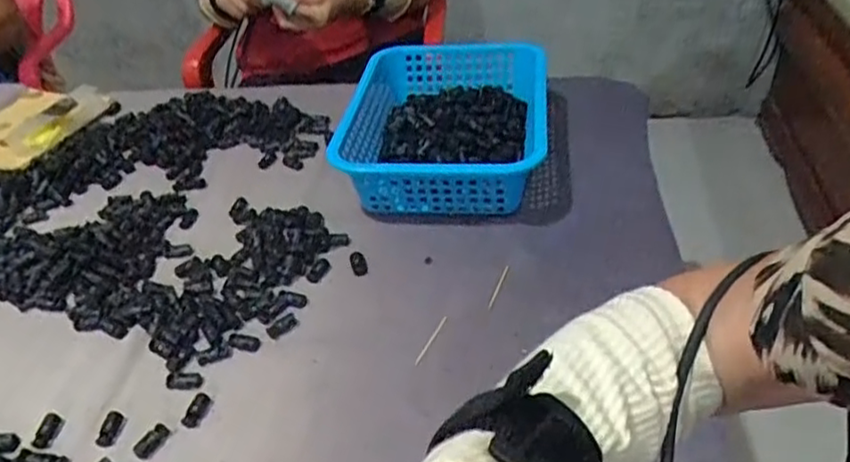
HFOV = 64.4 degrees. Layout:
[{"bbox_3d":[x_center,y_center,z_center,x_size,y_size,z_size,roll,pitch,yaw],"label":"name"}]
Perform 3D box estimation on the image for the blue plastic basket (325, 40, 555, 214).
[{"bbox_3d":[0.025,-0.122,0.783,0.214,0.095,0.275,3,38,8],"label":"blue plastic basket"}]

